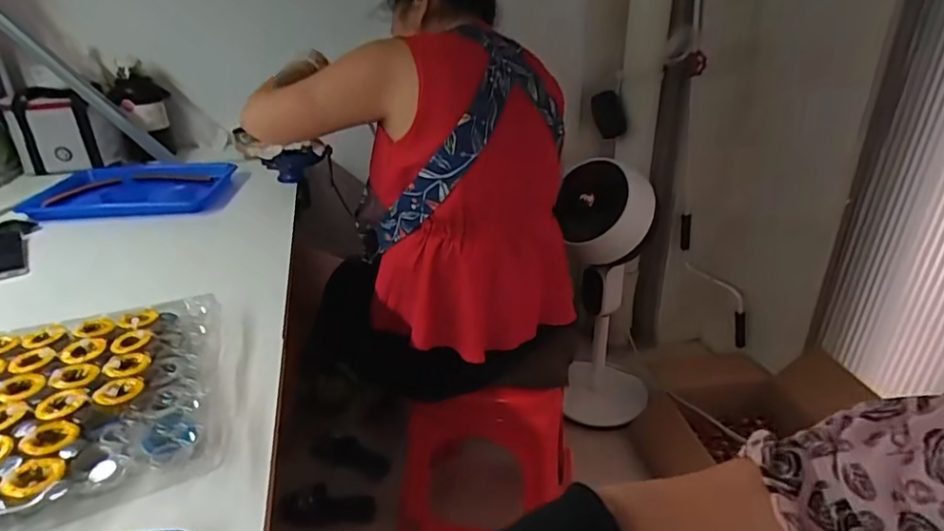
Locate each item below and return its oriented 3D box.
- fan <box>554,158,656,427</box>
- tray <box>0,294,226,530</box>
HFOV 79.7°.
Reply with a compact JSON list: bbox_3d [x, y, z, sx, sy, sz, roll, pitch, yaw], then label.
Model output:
[{"bbox_3d":[0.365,0.073,1.539,0.279,0.671,0.281,7,27,15],"label":"fan"},{"bbox_3d":[-0.397,0.135,0.528,0.298,0.044,0.281,-11,27,-21],"label":"tray"}]

